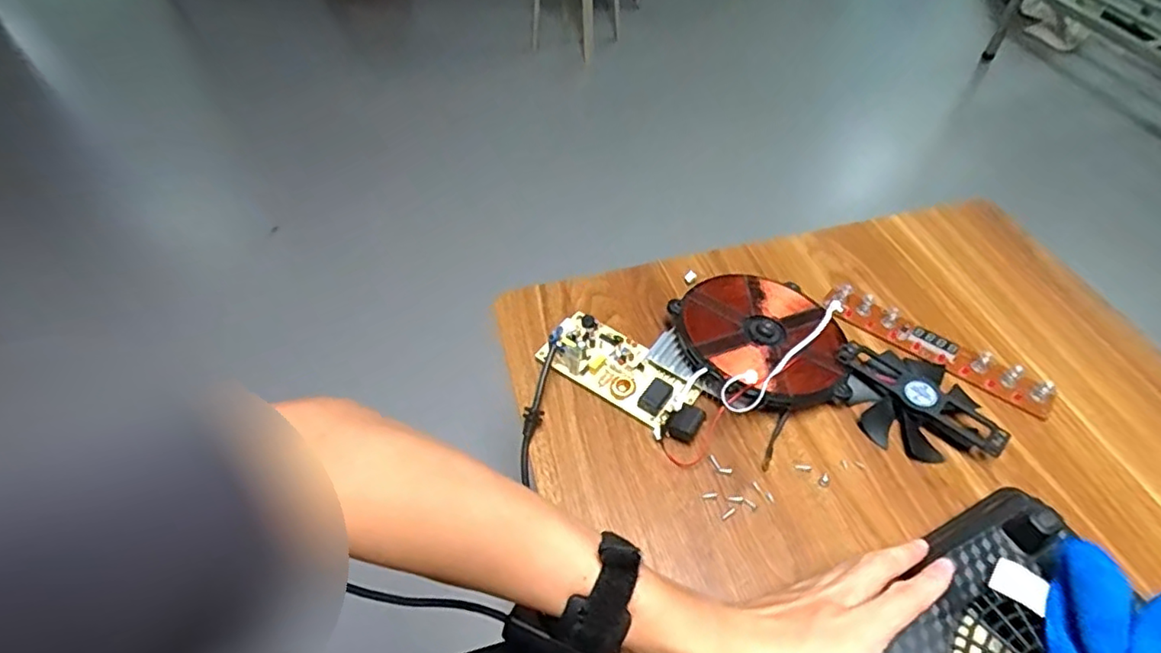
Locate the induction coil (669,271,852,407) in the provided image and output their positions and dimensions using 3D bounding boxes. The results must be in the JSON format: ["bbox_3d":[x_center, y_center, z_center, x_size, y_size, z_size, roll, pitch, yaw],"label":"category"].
[{"bbox_3d":[0.168,0.003,0.555,0.151,0.020,0.151,5,46,-5],"label":"induction coil"}]

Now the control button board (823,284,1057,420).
[{"bbox_3d":[0.333,0.019,0.567,0.205,0.014,0.039,31,57,24],"label":"control button board"}]

